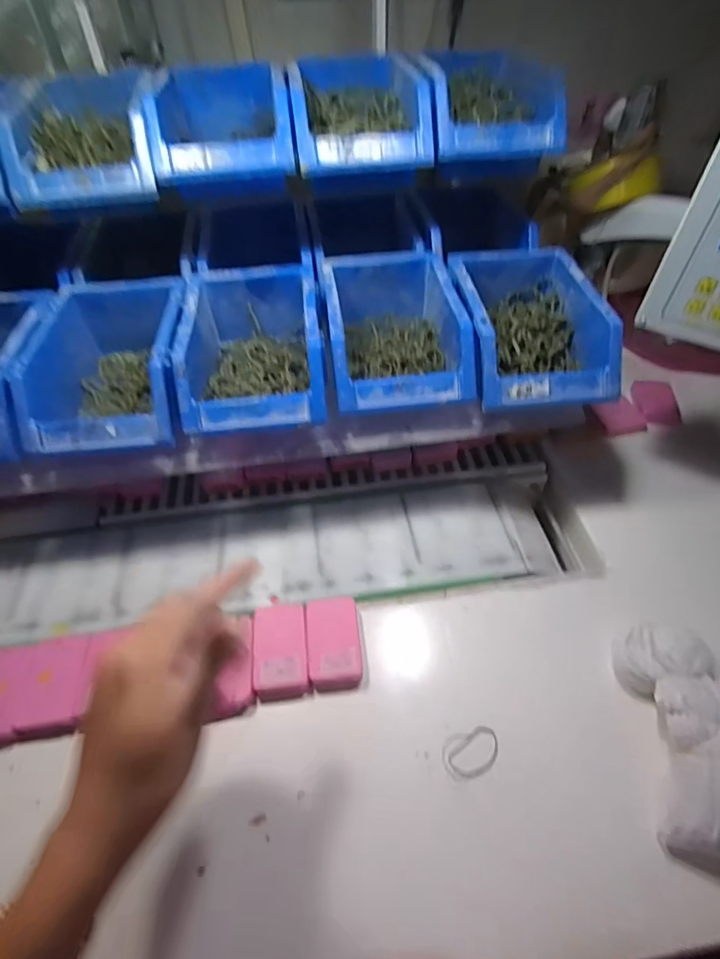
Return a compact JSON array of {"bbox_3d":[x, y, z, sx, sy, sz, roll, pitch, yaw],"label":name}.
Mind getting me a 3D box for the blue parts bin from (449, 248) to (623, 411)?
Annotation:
[{"bbox_3d":[0.159,-0.148,0.468,0.126,0.068,0.178,-5,49,-2],"label":"blue parts bin"}]

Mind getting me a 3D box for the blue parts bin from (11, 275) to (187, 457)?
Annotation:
[{"bbox_3d":[-0.225,-0.118,0.458,0.126,0.081,0.210,-5,49,-3],"label":"blue parts bin"}]

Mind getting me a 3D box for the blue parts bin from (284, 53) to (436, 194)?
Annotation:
[{"bbox_3d":[-0.004,-0.352,0.476,0.123,0.075,0.208,-7,49,-4],"label":"blue parts bin"}]

